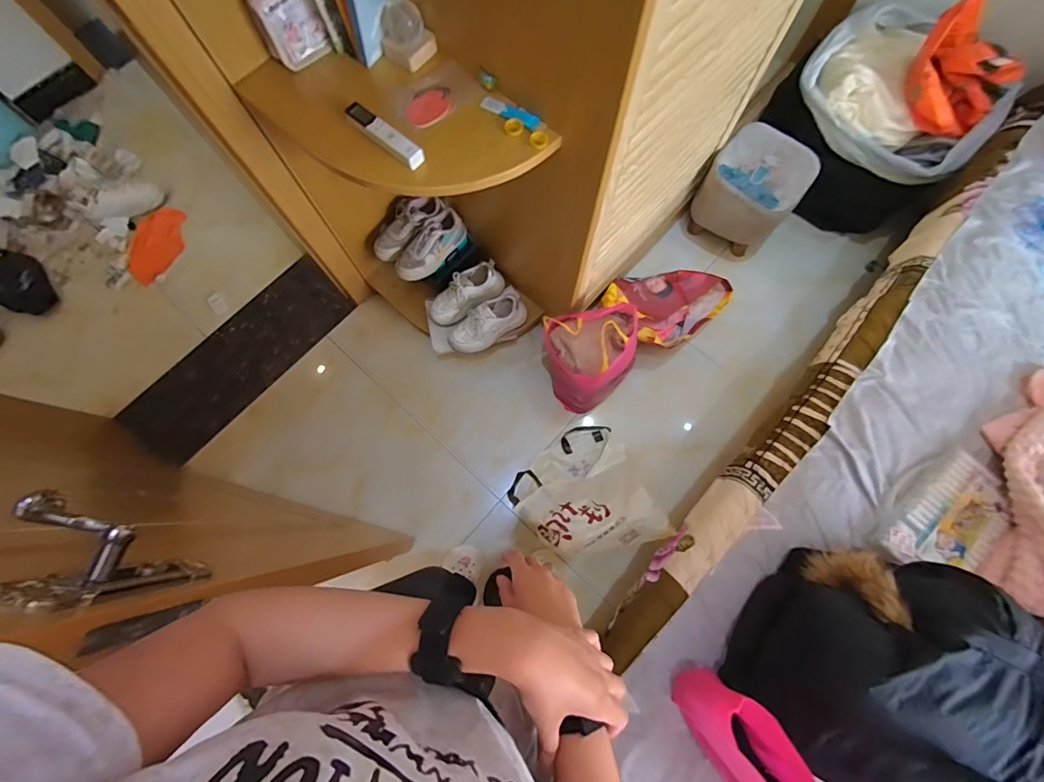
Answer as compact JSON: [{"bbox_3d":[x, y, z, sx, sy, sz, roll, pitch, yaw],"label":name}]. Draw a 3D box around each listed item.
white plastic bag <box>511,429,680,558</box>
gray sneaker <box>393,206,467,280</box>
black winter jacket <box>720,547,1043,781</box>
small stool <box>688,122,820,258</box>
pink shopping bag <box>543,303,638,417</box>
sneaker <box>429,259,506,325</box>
[{"bbox_3d":[0.167,0.272,1.199,0.372,0.220,0.348,-18,76,-5],"label":"white plastic bag"},{"bbox_3d":[-0.256,-0.405,1.230,0.090,0.080,0.229,41,79,10],"label":"gray sneaker"},{"bbox_3d":[0.607,0.445,0.631,0.456,0.254,0.336,31,77,7],"label":"black winter jacket"},{"bbox_3d":[0.700,-0.611,1.374,0.267,0.265,0.254,35,78,8],"label":"small stool"},{"bbox_3d":[0.198,-0.091,1.234,0.254,0.341,0.226,-12,76,-4],"label":"pink shopping bag"},{"bbox_3d":[-0.164,-0.286,1.282,0.229,0.084,0.101,-40,79,-10],"label":"sneaker"}]

